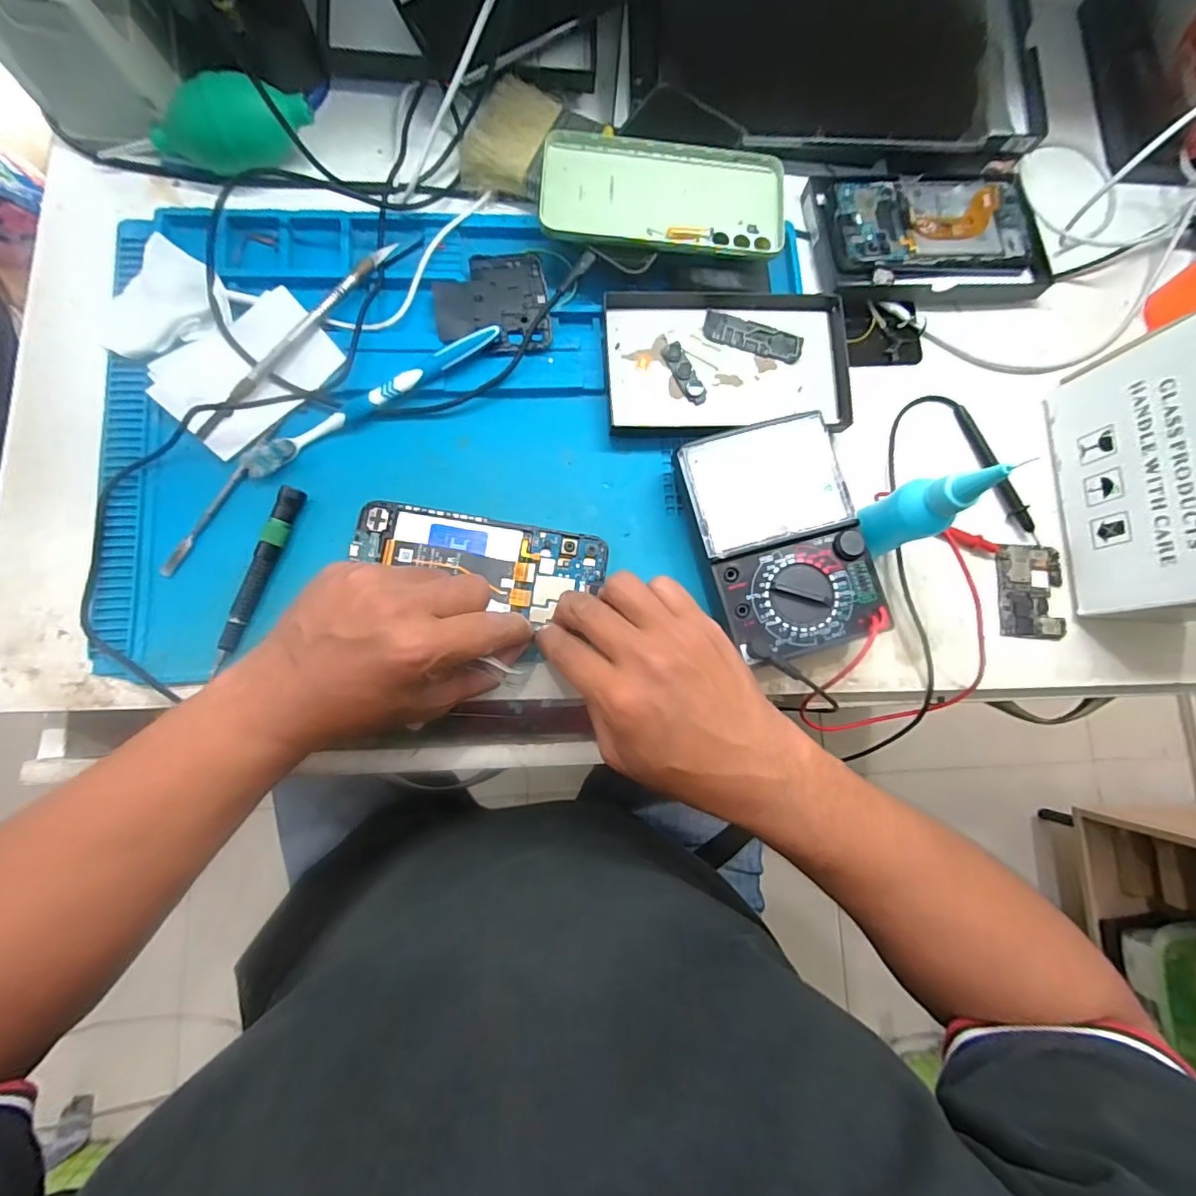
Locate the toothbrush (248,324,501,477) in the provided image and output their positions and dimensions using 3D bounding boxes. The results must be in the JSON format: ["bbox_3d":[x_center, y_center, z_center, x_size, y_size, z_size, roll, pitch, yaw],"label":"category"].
[{"bbox_3d":[-0.146,-0.130,0.350,0.182,0.013,0.017,-32,87,-8],"label":"toothbrush"}]

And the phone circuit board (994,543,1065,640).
[{"bbox_3d":[0.314,-0.005,0.383,0.049,0.005,0.067,5,83,-4],"label":"phone circuit board"}]

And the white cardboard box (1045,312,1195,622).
[{"bbox_3d":[0.401,-0.079,0.352,0.110,0.096,0.177,5,83,-4],"label":"white cardboard box"}]

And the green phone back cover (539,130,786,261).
[{"bbox_3d":[0.046,-0.277,0.368,0.165,0.006,0.083,3,83,-4],"label":"green phone back cover"}]

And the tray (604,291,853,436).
[{"bbox_3d":[0.091,-0.169,0.380,0.171,0.016,0.107,-5,84,-6],"label":"tray"}]

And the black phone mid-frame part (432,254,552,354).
[{"bbox_3d":[-0.073,-0.205,0.369,0.076,0.007,0.074,-6,81,-7],"label":"black phone mid-frame part"}]

